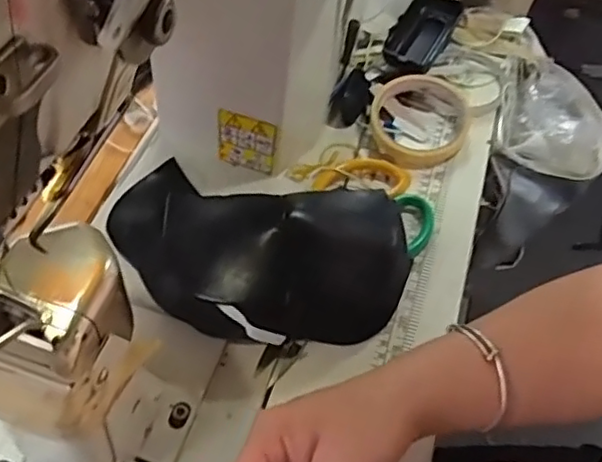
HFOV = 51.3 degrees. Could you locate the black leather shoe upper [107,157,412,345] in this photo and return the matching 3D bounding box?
[{"bbox_3d":[-0.040,0.010,0.453,0.229,0.084,0.141,12,53,11],"label":"black leather shoe upper"}]

